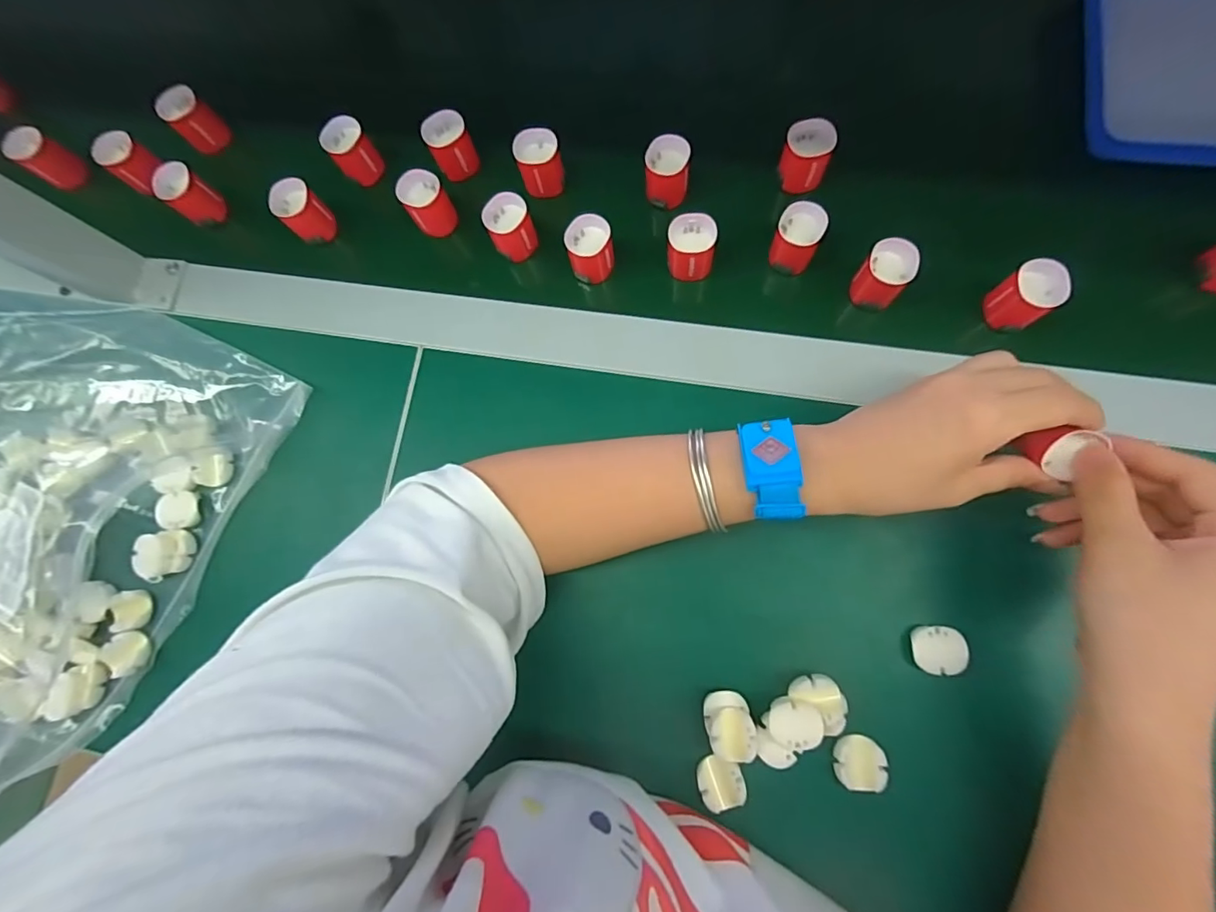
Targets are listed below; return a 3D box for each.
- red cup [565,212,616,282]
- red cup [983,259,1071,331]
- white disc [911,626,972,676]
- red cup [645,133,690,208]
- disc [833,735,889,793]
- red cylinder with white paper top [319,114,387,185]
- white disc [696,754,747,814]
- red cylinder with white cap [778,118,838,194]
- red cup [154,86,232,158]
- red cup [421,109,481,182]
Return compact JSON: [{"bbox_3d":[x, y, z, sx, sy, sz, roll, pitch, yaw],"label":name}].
[{"bbox_3d":[-0.011,-0.140,0.353,0.030,0.037,0.028,-1,81,5],"label":"red cup"},{"bbox_3d":[0.255,-0.098,0.318,0.030,0.031,0.032,-1,81,5],"label":"red cup"},{"bbox_3d":[0.185,0.108,0.292,0.026,0.013,0.025,-1,81,5],"label":"white disc"},{"bbox_3d":[0.041,-0.195,0.358,0.030,0.034,0.030,-1,81,5],"label":"red cup"},{"bbox_3d":[0.138,0.169,0.286,0.025,0.011,0.027,-1,81,5],"label":"disc"},{"bbox_3d":[-0.189,-0.227,0.387,0.031,0.033,0.031,-1,81,5],"label":"red cylinder with white paper top"},{"bbox_3d":[0.063,0.183,0.290,0.024,0.005,0.027,-18,80,2],"label":"white disc"},{"bbox_3d":[0.133,-0.202,0.350,0.030,0.031,0.031,-1,81,5],"label":"red cylinder with white cap"},{"bbox_3d":[-0.325,-0.265,0.411,0.033,0.037,0.031,-1,81,5],"label":"red cup"},{"bbox_3d":[-0.113,-0.226,0.380,0.030,0.033,0.030,-1,81,5],"label":"red cup"}]

